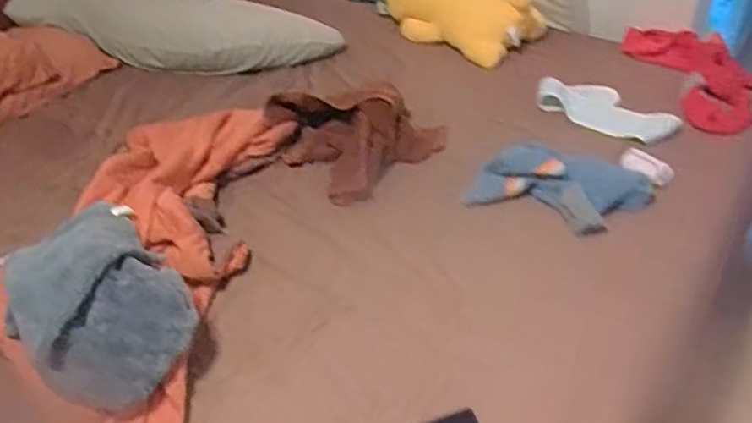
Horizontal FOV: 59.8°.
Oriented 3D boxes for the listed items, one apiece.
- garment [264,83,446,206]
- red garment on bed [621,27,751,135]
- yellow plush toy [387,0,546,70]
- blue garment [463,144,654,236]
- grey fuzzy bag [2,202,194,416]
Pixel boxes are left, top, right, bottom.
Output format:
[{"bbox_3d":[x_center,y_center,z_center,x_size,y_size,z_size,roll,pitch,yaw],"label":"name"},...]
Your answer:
[{"bbox_3d":[-0.051,-0.193,1.422,0.301,0.077,0.318,-34,48,-25],"label":"garment"},{"bbox_3d":[0.736,-0.332,1.494,0.217,0.046,0.442,-7,42,1],"label":"red garment on bed"},{"bbox_3d":[0.213,-0.567,1.745,0.226,0.156,0.426,-37,50,-27],"label":"yellow plush toy"},{"bbox_3d":[0.343,-0.048,1.239,0.308,0.049,0.196,22,50,29],"label":"blue garment"},{"bbox_3d":[-0.436,0.121,1.018,0.231,0.163,0.337,-30,47,-23],"label":"grey fuzzy bag"}]

